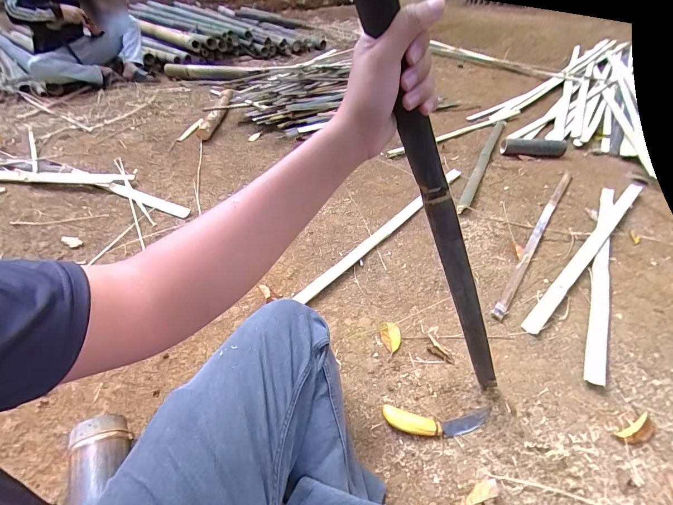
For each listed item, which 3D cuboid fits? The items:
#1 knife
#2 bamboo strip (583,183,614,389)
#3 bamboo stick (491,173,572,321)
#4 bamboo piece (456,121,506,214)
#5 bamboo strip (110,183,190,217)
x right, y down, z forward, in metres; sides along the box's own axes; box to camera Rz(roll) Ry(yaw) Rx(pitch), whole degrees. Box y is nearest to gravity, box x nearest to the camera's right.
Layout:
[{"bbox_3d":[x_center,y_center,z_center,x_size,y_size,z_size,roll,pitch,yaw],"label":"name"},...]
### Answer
[{"bbox_3d":[0.195,0.324,0.635,0.205,0.023,0.050,1,44,1],"label":"knife"},{"bbox_3d":[0.768,0.017,0.949,0.042,0.019,0.876,24,49,23],"label":"bamboo strip"},{"bbox_3d":[0.651,-0.080,1.051,0.031,0.020,0.861,28,50,26],"label":"bamboo stick"},{"bbox_3d":[0.626,-0.407,1.393,0.044,0.020,0.904,21,48,20],"label":"bamboo piece"},{"bbox_3d":[-0.675,-0.189,1.180,0.393,0.022,0.039,21,47,20],"label":"bamboo strip"}]

